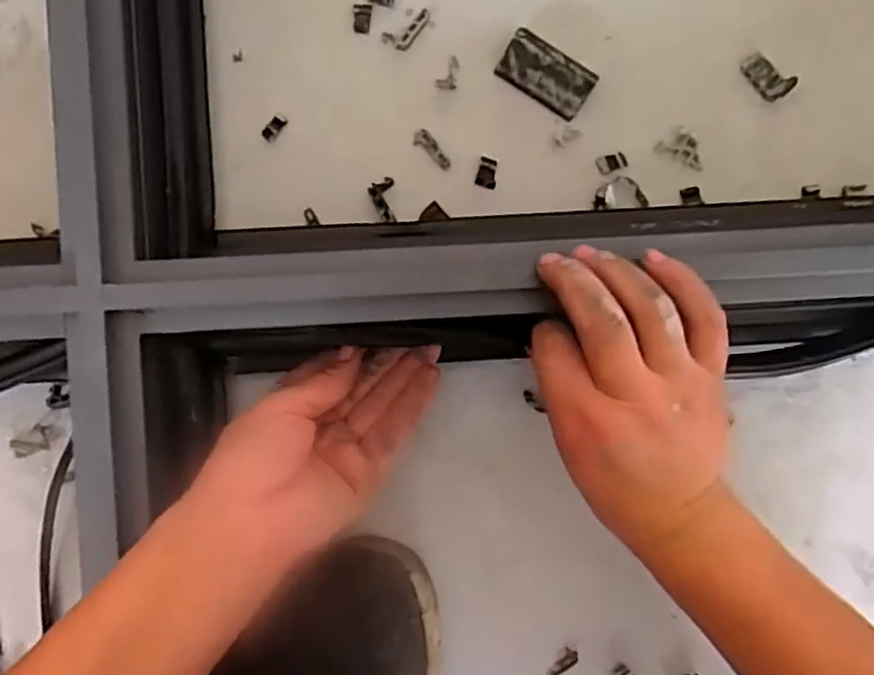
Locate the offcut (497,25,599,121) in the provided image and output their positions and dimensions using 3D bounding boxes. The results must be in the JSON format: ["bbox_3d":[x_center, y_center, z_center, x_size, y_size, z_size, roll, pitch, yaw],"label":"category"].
[{"bbox_3d":[0.065,-0.156,0.410,0.056,0.015,0.029,32,89,-1],"label":"offcut"}]

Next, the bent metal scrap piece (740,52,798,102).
[{"bbox_3d":[0.198,-0.157,0.412,0.016,0.016,0.032,-40,90,-1],"label":"bent metal scrap piece"}]

